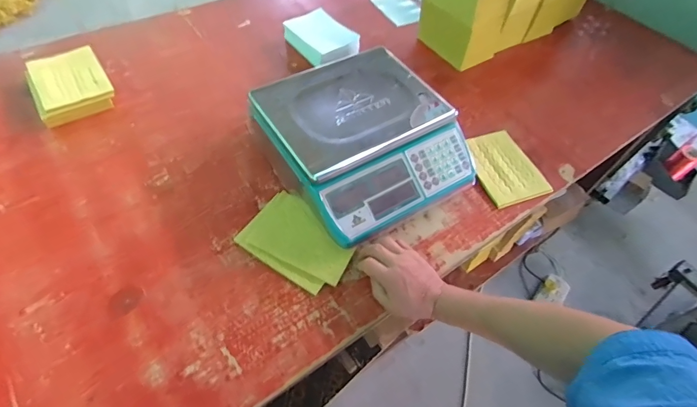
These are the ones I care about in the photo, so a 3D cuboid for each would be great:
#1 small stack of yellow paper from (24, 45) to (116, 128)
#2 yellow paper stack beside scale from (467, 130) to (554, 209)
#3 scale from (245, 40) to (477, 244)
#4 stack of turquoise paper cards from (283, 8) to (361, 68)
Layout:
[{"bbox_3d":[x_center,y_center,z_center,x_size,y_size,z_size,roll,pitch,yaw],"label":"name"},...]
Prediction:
[{"bbox_3d":[-0.540,-0.228,0.749,0.130,0.041,0.160,-27,63,-22],"label":"small stack of yellow paper"},{"bbox_3d":[0.297,-0.071,0.735,0.122,0.015,0.160,-15,59,-16],"label":"yellow paper stack beside scale"},{"bbox_3d":[0.028,-0.115,0.680,0.305,0.110,0.308,-26,63,-22],"label":"scale"},{"bbox_3d":[-0.060,-0.388,0.891,0.111,0.057,0.159,-34,66,-25],"label":"stack of turquoise paper cards"}]

